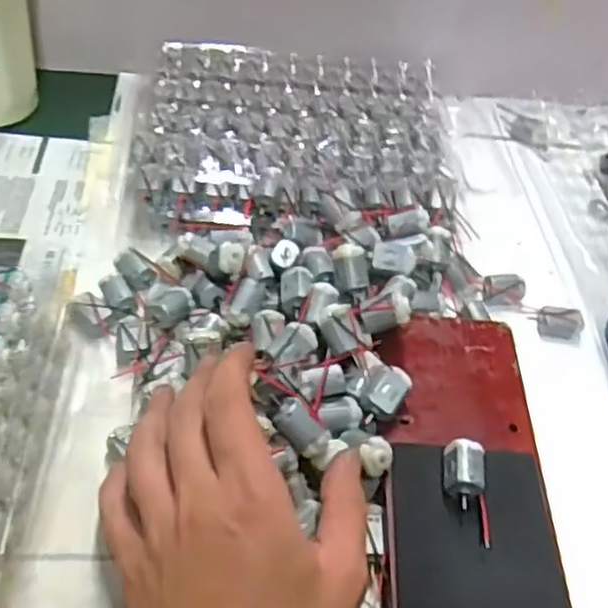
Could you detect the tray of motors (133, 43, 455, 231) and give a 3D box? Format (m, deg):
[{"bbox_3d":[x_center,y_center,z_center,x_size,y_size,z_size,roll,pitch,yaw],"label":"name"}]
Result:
[{"bbox_3d":[-0.004,-0.130,0.537,0.221,0.049,0.204,4,48,-3],"label":"tray of motors"}]

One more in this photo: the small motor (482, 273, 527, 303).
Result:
[{"bbox_3d":[0.134,-0.009,0.469,0.028,0.013,0.022,8,48,0],"label":"small motor"}]

